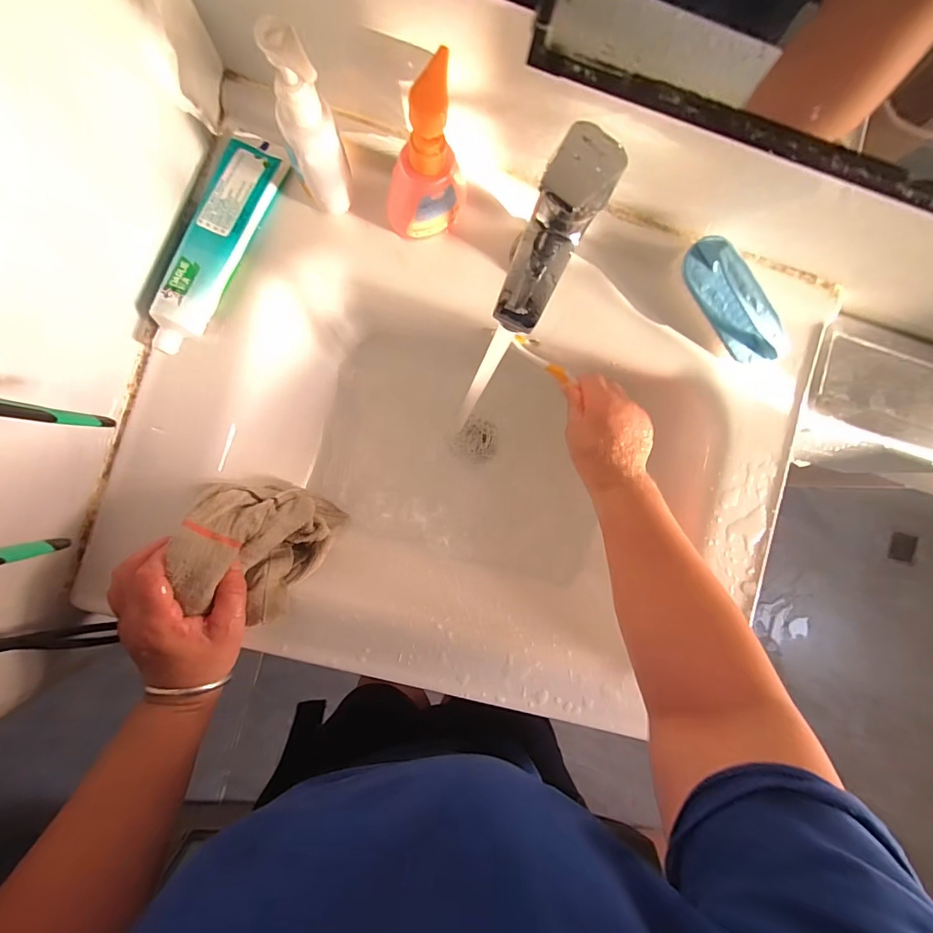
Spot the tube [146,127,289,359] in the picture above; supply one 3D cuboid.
[{"bbox_3d":[-0.208,-0.190,0.356,0.047,0.030,0.200,21,87,-5],"label":"tube"}]

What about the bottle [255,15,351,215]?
[{"bbox_3d":[-0.112,-0.241,0.309,0.040,0.124,0.035,-19,91,-6],"label":"bottle"}]

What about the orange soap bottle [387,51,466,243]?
[{"bbox_3d":[-0.027,-0.225,0.322,0.065,0.130,0.035,-38,93,-6],"label":"orange soap bottle"}]

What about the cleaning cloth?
[{"bbox_3d":[-0.180,0.070,0.373,0.097,0.107,0.103,20,87,-5],"label":"cleaning cloth"}]

